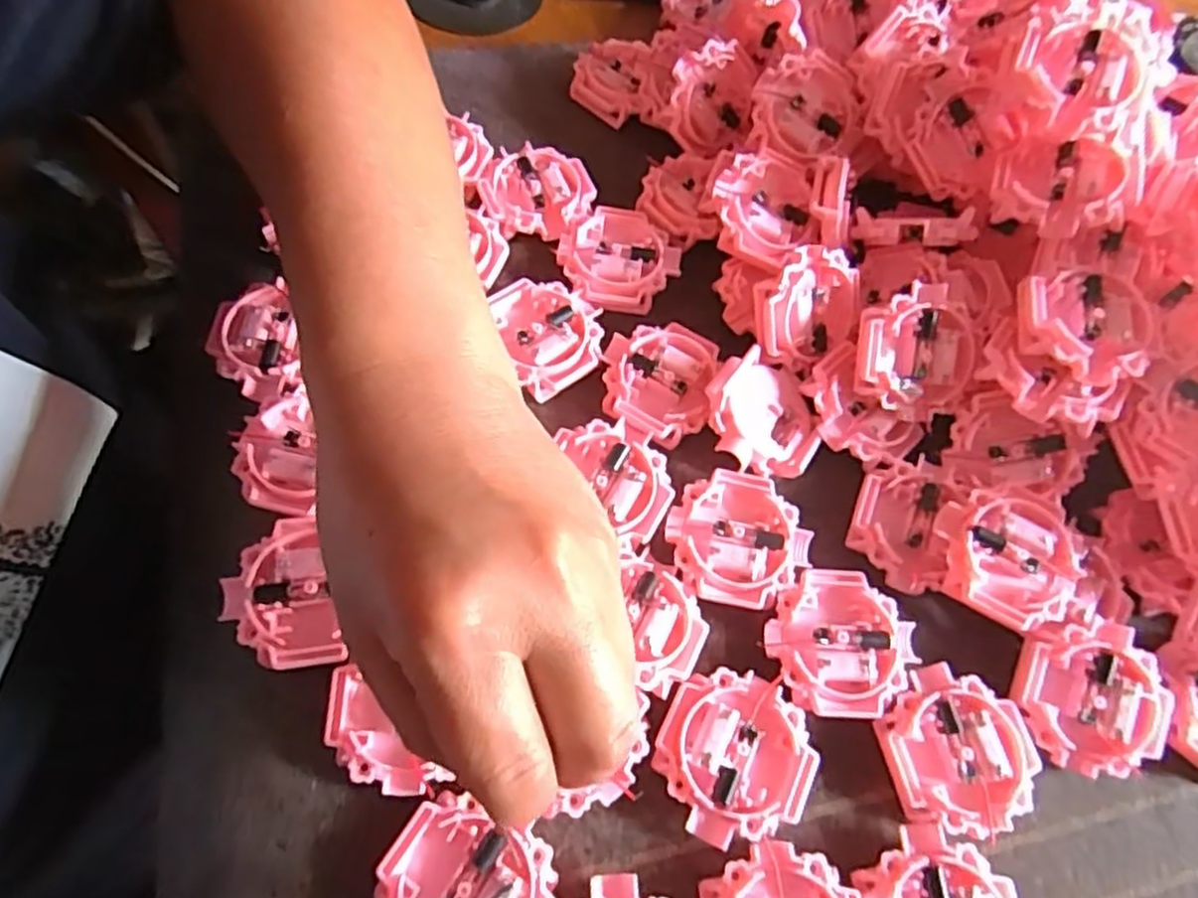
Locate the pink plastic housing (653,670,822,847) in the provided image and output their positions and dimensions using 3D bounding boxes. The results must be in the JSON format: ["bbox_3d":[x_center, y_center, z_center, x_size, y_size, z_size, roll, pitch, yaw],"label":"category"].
[{"bbox_3d":[0.047,0.106,0.247,0.051,0.010,0.054,25,69,9],"label":"pink plastic housing"}]

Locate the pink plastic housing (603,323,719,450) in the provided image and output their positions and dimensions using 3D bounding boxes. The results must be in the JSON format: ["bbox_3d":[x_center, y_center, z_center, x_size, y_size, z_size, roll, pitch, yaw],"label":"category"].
[{"bbox_3d":[0.025,-0.029,0.305,0.045,0.011,0.052,12,68,4],"label":"pink plastic housing"}]

